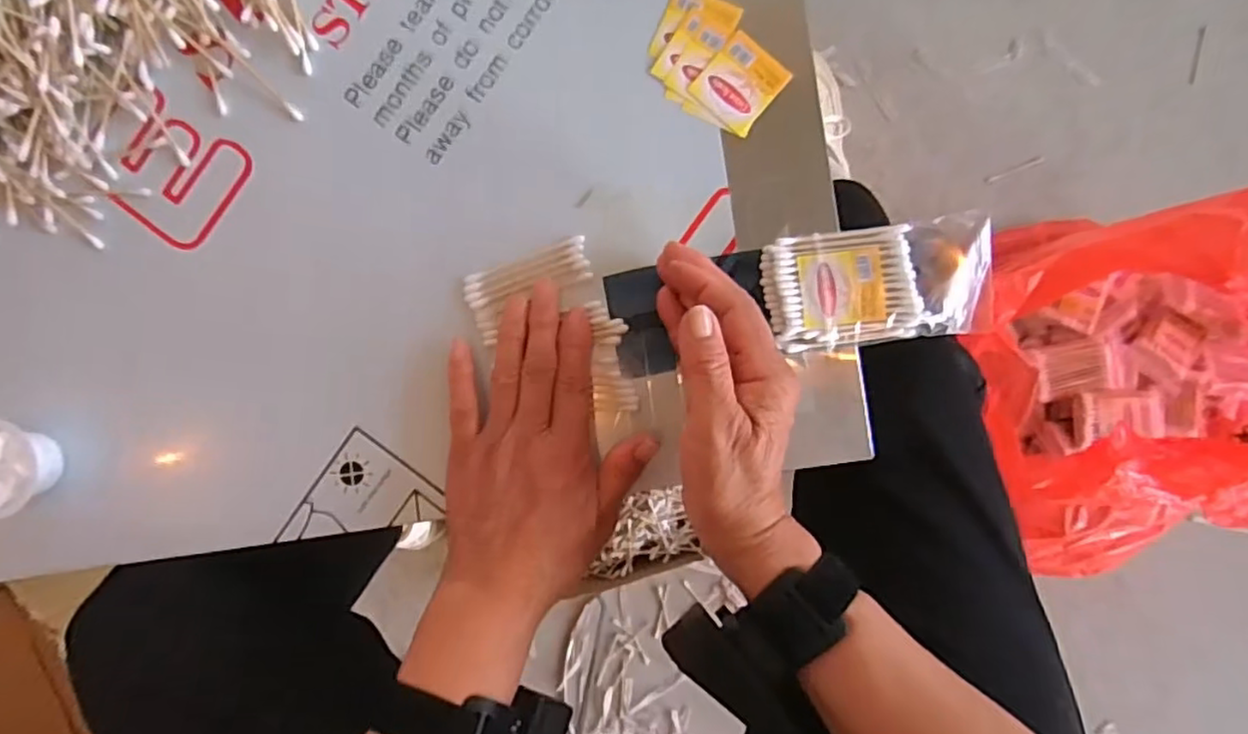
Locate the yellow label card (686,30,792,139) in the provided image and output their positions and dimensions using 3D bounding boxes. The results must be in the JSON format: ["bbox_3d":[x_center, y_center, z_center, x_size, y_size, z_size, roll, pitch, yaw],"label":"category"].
[{"bbox_3d":[0.064,-0.158,0.369,0.041,0.004,0.043,40,92,1],"label":"yellow label card"}]

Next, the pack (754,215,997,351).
[{"bbox_3d":[0.138,-0.045,0.361,0.119,0.014,0.062,-7,91,2],"label":"pack"}]

